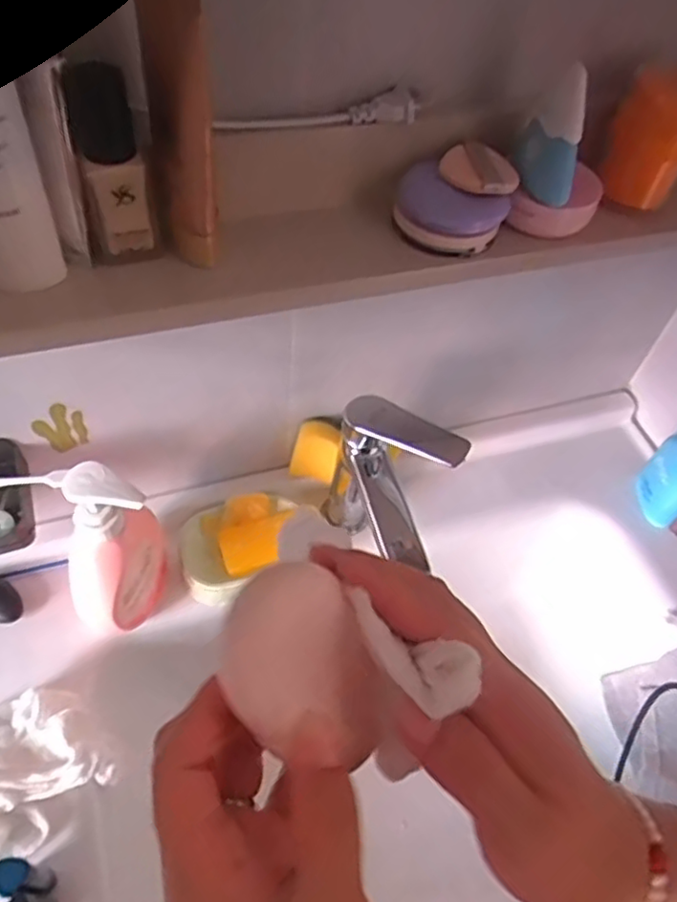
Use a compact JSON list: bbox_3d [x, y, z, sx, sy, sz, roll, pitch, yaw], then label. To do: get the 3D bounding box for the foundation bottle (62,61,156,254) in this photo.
[{"bbox_3d":[-0.125,-0.159,0.362,0.033,0.097,0.024,-11,55,-14],"label":"foundation bottle"}]

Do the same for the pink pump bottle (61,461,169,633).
[{"bbox_3d":[-0.189,0.082,0.549,0.085,0.204,0.081,-19,57,-19],"label":"pink pump bottle"}]

